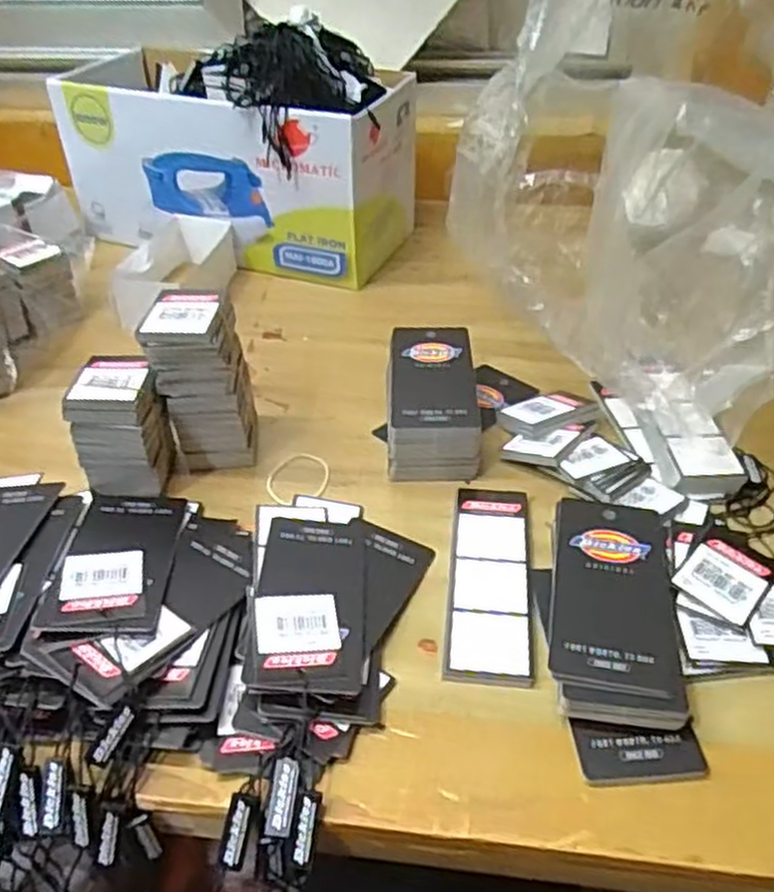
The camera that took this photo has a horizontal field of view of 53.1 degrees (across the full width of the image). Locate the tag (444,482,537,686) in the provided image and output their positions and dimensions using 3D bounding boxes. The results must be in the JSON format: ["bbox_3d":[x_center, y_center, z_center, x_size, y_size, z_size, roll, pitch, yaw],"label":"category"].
[{"bbox_3d":[0.051,0.063,0.383,0.038,0.004,0.121,3,40,7],"label":"tag"}]

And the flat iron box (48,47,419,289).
[{"bbox_3d":[-0.119,-0.237,0.655,0.262,0.140,0.124,14,43,20],"label":"flat iron box"}]

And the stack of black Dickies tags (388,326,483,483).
[{"bbox_3d":[0.028,-0.029,0.473,0.051,0.035,0.117,-1,40,2],"label":"stack of black Dickies tags"}]

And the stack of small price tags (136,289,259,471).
[{"bbox_3d":[-0.103,-0.036,0.442,0.042,0.098,0.049,-1,40,2],"label":"stack of small price tags"}]

